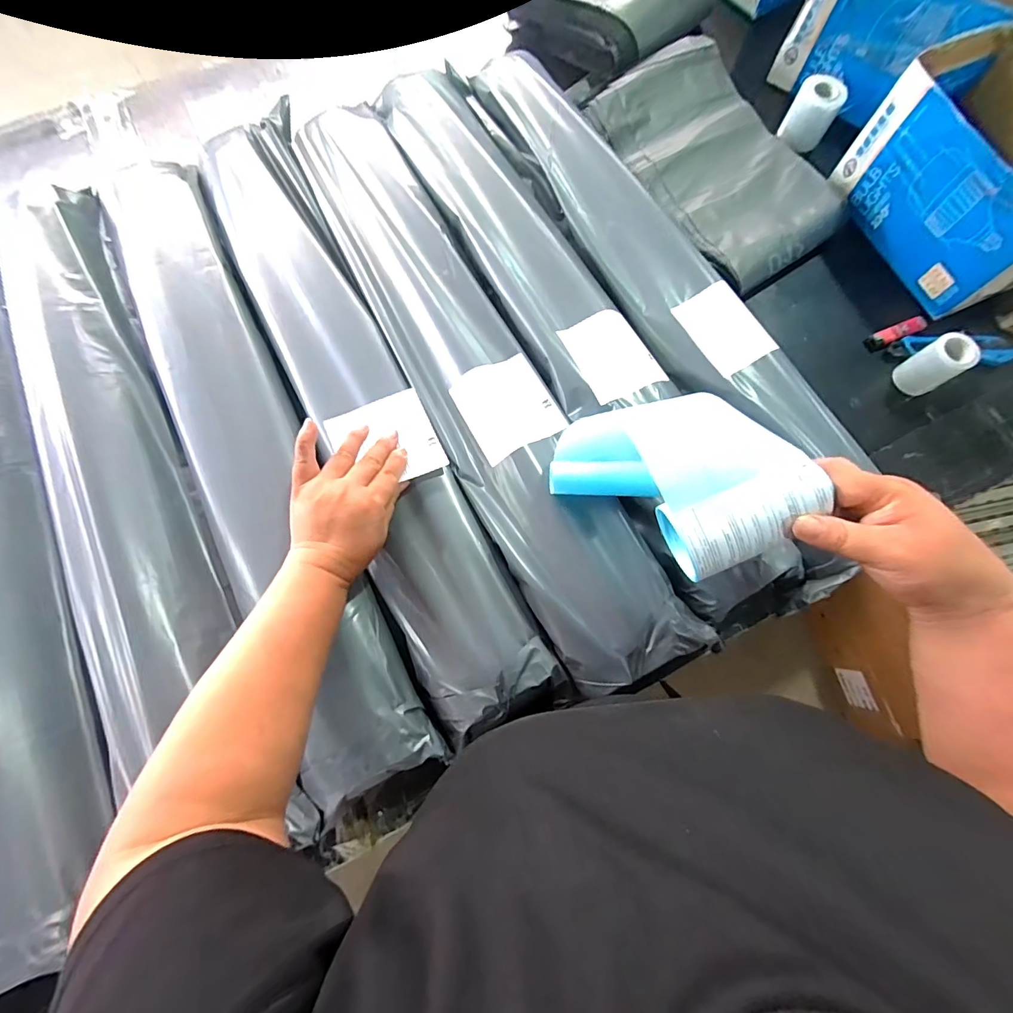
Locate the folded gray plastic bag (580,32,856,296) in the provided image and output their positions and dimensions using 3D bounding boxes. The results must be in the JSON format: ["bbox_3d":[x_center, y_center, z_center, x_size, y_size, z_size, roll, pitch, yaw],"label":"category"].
[{"bbox_3d":[0.312,-0.521,0.648,0.257,0.036,0.394,-34,78,-8],"label":"folded gray plastic bag"}]

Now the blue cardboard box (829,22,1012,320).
[{"bbox_3d":[0.625,-0.436,0.571,0.213,0.142,0.283,-27,77,-6],"label":"blue cardboard box"}]

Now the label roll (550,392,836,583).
[{"bbox_3d":[0.133,-0.032,0.356,0.171,0.111,0.123,43,80,10],"label":"label roll"}]

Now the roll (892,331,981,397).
[{"bbox_3d":[0.545,-0.179,0.560,0.044,0.071,0.052,-30,78,-7],"label":"roll"}]

